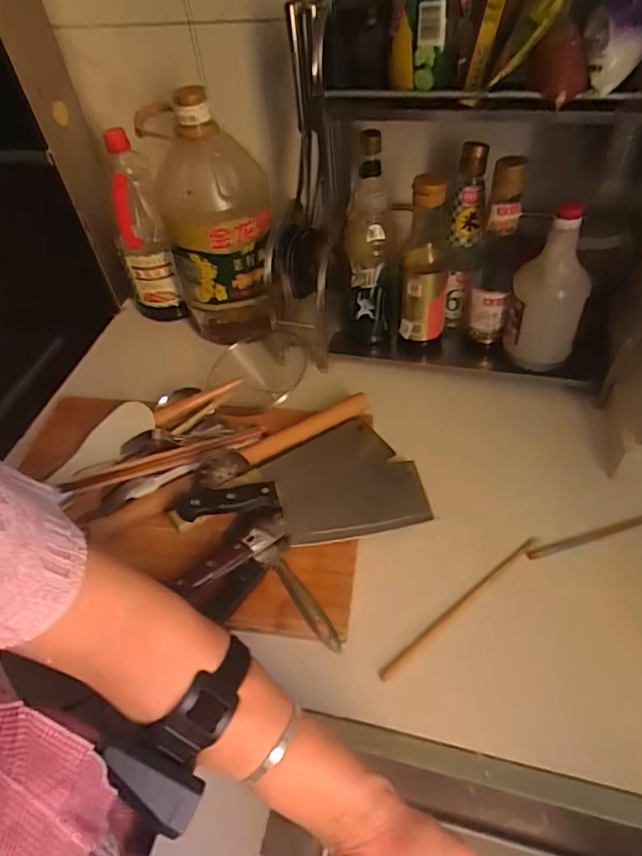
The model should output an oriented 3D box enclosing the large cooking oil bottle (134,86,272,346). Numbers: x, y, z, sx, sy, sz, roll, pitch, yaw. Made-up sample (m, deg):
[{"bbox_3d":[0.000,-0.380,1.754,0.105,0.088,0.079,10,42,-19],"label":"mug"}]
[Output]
[{"bbox_3d":[-0.147,-0.280,0.766,0.147,0.326,0.112,-11,50,-4],"label":"large cooking oil bottle"}]

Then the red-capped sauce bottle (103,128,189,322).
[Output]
[{"bbox_3d":[-0.272,-0.285,0.824,0.079,0.280,0.072,-23,51,-13],"label":"red-capped sauce bottle"}]

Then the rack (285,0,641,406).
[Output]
[{"bbox_3d":[0.180,-0.302,0.668,0.408,0.451,0.208,10,52,14],"label":"rack"}]

